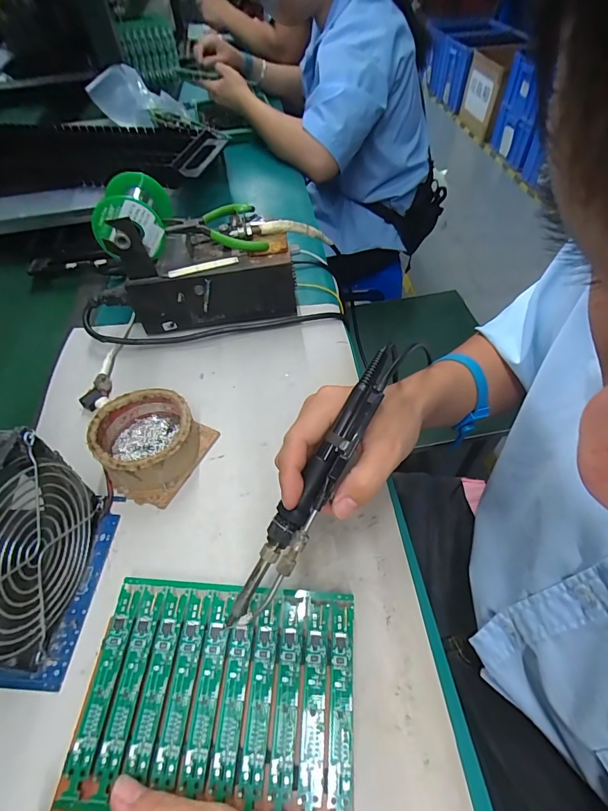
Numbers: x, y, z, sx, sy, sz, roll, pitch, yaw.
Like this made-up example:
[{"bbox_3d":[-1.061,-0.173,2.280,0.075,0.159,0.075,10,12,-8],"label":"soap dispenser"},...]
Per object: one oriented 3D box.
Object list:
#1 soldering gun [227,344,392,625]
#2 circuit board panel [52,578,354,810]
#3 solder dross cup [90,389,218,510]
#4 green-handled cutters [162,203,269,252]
[{"bbox_3d":[0.010,0.056,0.274,0.026,0.030,0.208,28,88,22],"label":"soldering gun"},{"bbox_3d":[-0.052,0.178,0.252,0.165,0.004,0.117,3,55,3],"label":"circuit board panel"},{"bbox_3d":[-0.138,0.032,0.353,0.085,0.046,0.088,-1,53,2],"label":"solder dross cup"},{"bbox_3d":[-0.098,-0.193,0.439,0.099,0.032,0.082,-15,54,-8],"label":"green-handled cutters"}]

